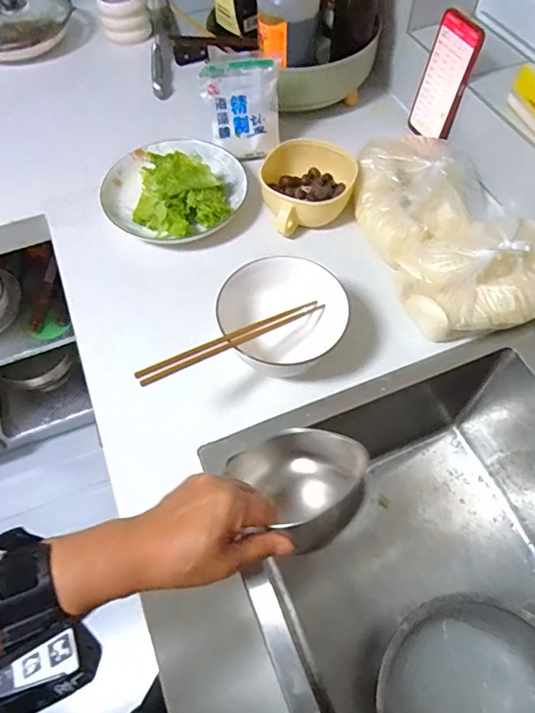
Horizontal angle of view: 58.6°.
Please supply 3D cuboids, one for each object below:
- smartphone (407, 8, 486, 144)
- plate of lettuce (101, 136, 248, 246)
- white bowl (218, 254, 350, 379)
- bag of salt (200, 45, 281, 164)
[{"bbox_3d":[0.251,-0.392,0.680,0.013,0.160,0.079,-20,57,-20],"label":"smartphone"},{"bbox_3d":[-0.132,-0.245,0.658,0.186,0.075,0.166,6,60,4],"label":"plate of lettuce"},{"bbox_3d":[0.019,-0.055,0.553,0.122,0.060,0.132,0,60,1],"label":"white bowl"},{"bbox_3d":[-0.038,-0.363,0.691,0.107,0.117,0.073,-2,60,0],"label":"bag of salt"}]

